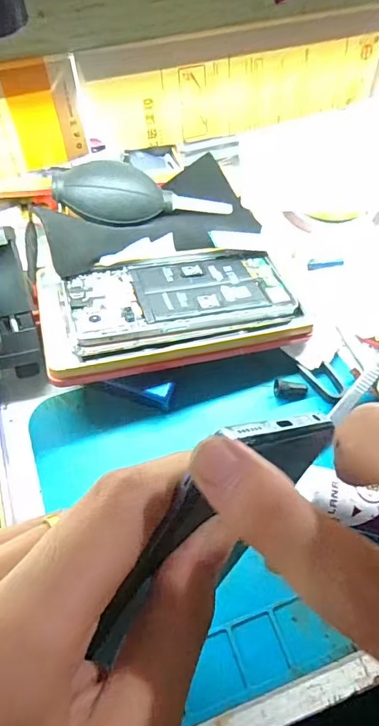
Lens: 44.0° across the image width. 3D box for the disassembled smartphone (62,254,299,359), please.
[{"bbox_3d":[-0.005,-0.048,0.333,0.156,0.008,0.079,-11,52,-15],"label":"disassembled smartphone"}]

